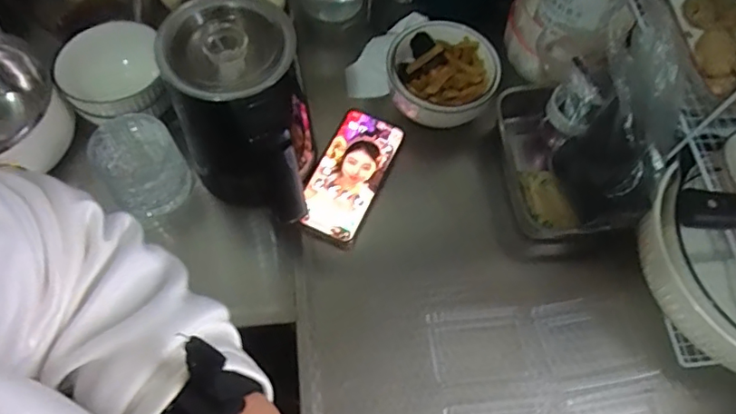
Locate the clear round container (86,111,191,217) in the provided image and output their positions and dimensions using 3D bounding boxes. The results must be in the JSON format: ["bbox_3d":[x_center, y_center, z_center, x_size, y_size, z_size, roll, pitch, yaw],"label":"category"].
[{"bbox_3d":[-0.238,-0.042,0.569,0.079,0.075,0.084,1,64,-2],"label":"clear round container"}]

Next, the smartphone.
[{"bbox_3d":[-0.020,-0.039,0.613,0.071,0.012,0.160,24,66,8],"label":"smartphone"}]

